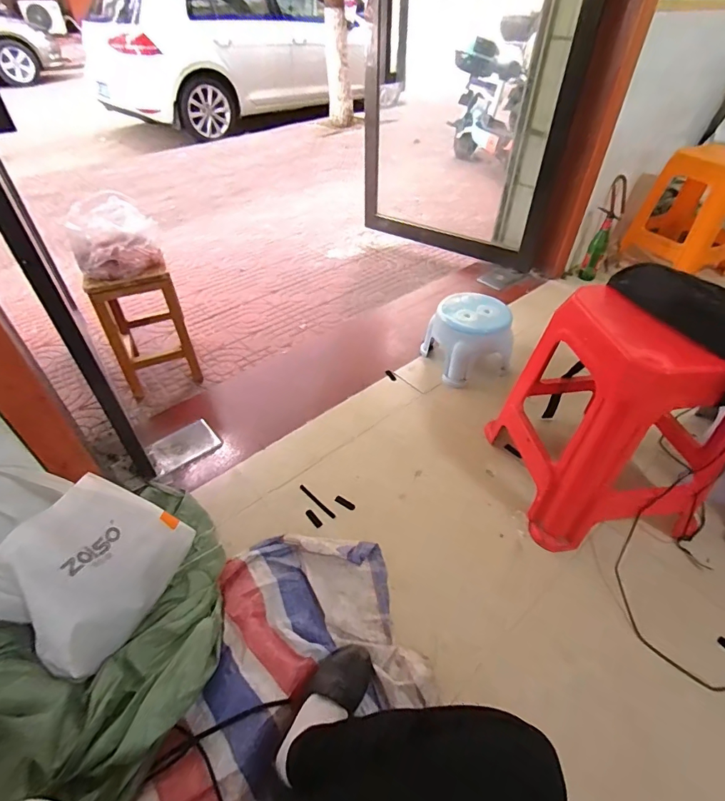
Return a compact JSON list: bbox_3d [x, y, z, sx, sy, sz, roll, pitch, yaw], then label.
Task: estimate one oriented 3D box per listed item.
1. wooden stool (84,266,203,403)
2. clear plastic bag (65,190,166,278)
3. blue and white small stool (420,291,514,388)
[{"bbox_3d":[-0.692,-0.252,1.361,0.222,0.379,0.266,-21,48,-21],"label":"wooden stool"},{"bbox_3d":[-0.690,-0.458,1.198,0.211,0.152,0.208,-17,46,-18],"label":"clear plastic bag"},{"bbox_3d":[0.347,-0.205,1.403,0.231,0.199,0.240,-15,46,-15],"label":"blue and white small stool"}]

